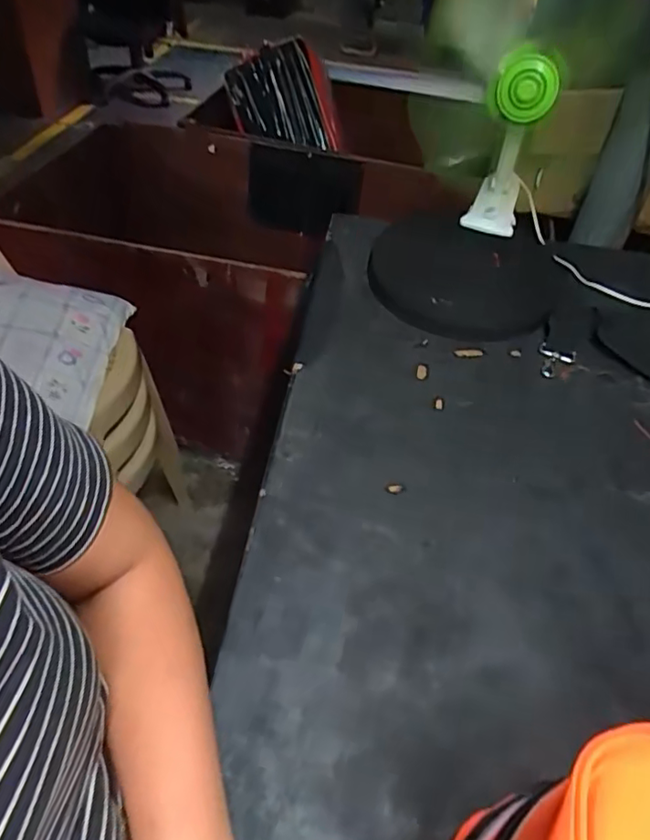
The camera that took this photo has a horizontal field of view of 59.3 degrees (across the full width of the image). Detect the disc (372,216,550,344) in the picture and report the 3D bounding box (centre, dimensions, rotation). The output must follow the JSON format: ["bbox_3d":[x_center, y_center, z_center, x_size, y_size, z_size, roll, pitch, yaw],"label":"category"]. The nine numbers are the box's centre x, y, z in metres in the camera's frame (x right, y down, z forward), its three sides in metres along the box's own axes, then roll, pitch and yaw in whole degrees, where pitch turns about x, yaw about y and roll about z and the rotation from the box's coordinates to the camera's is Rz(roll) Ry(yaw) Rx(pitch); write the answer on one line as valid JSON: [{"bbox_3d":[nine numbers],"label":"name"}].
[{"bbox_3d":[0.204,-0.231,0.860,0.265,0.026,0.289,15,48,8],"label":"disc"}]

